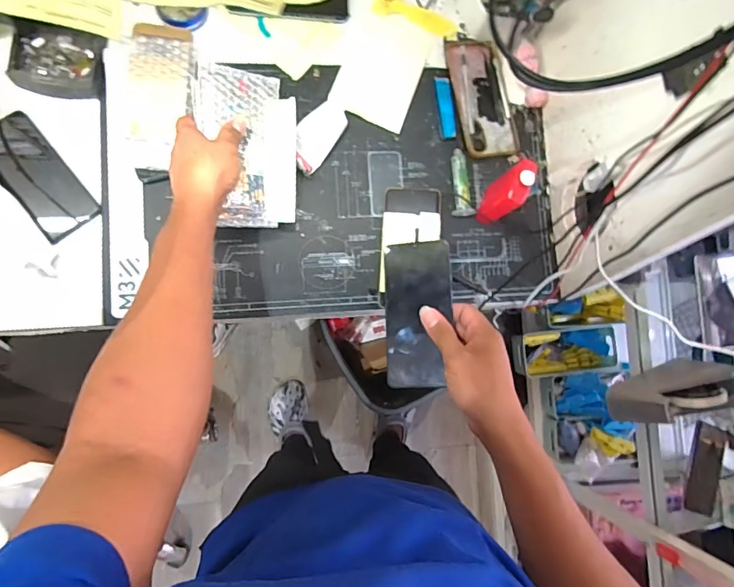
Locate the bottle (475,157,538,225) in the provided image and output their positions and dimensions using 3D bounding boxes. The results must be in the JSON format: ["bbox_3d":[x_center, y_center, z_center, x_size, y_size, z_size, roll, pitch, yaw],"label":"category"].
[{"bbox_3d":[0.175,-0.126,0.567,0.023,0.103,0.063,21,83,-6],"label":"bottle"}]

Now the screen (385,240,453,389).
[{"bbox_3d":[0.055,0.021,0.480,0.068,0.009,0.154,-1,82,10],"label":"screen"}]

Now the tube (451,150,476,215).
[{"bbox_3d":[0.129,-0.151,0.614,0.026,0.013,0.092,-1,85,-8],"label":"tube"}]

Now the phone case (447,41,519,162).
[{"bbox_3d":[0.161,-0.273,0.633,0.078,0.017,0.166,-10,87,-9],"label":"phone case"}]

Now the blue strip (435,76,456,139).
[{"bbox_3d":[0.109,-0.259,0.627,0.021,0.004,0.087,-6,87,5],"label":"blue strip"}]

